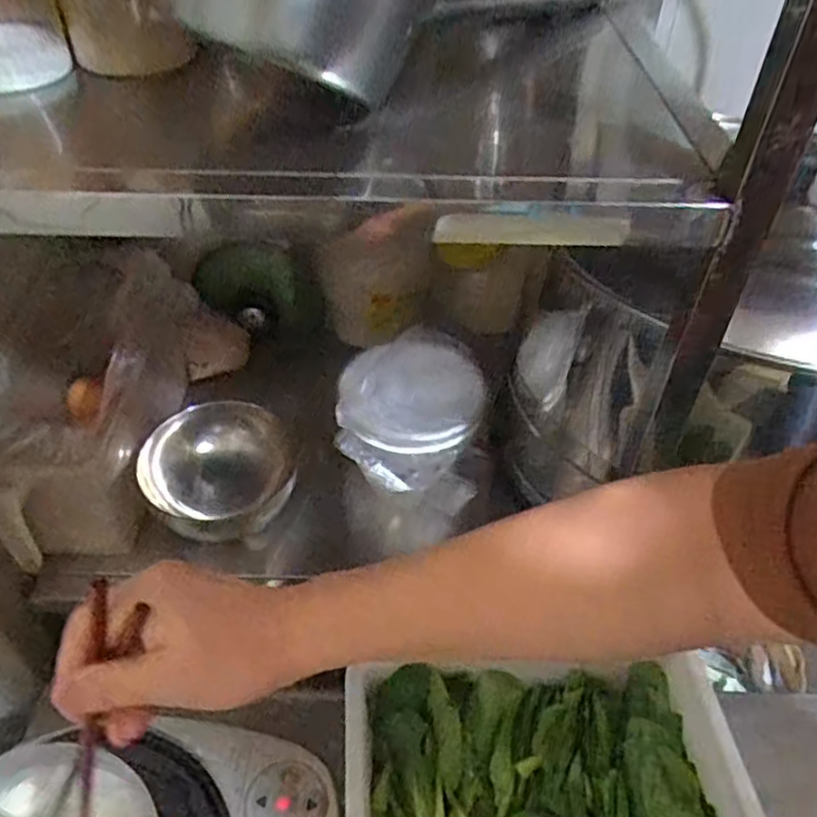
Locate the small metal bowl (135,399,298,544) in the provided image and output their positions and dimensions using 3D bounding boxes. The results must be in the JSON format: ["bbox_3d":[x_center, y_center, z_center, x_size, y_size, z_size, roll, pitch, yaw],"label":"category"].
[{"bbox_3d":[-0.187,0.066,0.686,0.144,0.079,0.124,-7,45,-8],"label":"small metal bowl"}]

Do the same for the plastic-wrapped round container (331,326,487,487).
[{"bbox_3d":[0.005,-0.006,0.724,0.149,0.107,0.150,3,44,2],"label":"plastic-wrapped round container"}]

